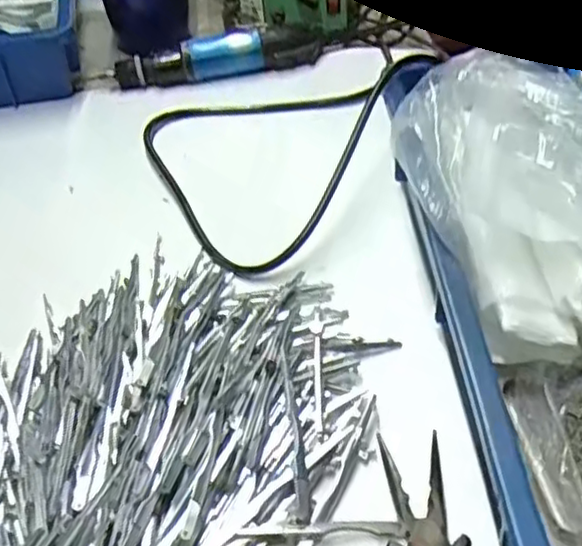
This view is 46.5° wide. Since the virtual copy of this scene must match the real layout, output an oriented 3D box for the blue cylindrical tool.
[{"bbox_3d":[-0.085,-0.208,0.656,0.241,0.039,0.045,-7,47,4],"label":"blue cylindrical tool"}]

